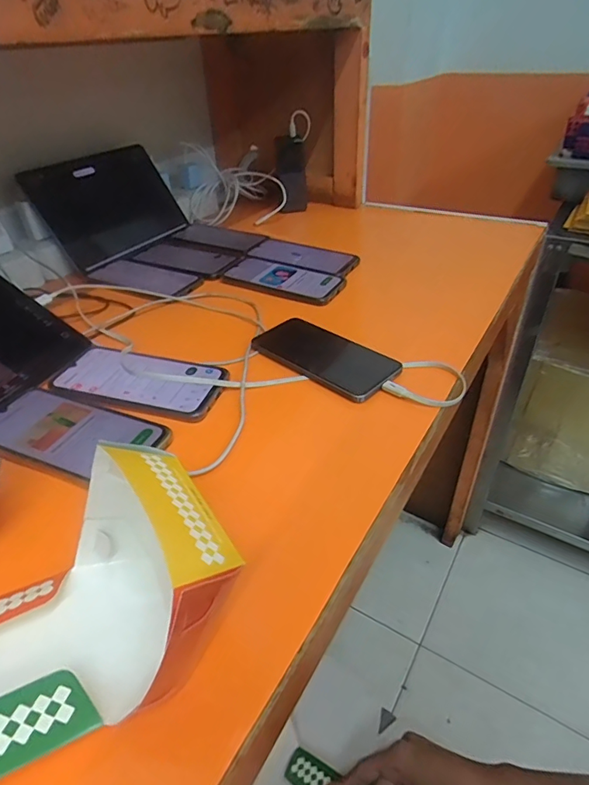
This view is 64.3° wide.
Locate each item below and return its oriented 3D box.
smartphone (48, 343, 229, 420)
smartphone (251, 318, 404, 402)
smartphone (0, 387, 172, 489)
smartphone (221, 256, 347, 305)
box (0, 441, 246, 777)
[{"bbox_3d":[-0.161,-0.017,0.483,0.173,0.011,0.084,9,39,14],"label":"smartphone"},{"bbox_3d":[0.033,-0.041,0.519,0.165,0.010,0.080,30,48,35],"label":"smartphone"},{"bbox_3d":[-0.202,0.038,0.424,0.166,0.014,0.087,12,39,18],"label":"smartphone"},{"bbox_3d":[-0.014,-0.169,0.686,0.175,0.014,0.088,16,41,22],"label":"smartphone"},{"bbox_3d":[-0.133,0.106,0.242,0.196,0.089,0.114,-18,40,-20],"label":"box"}]

